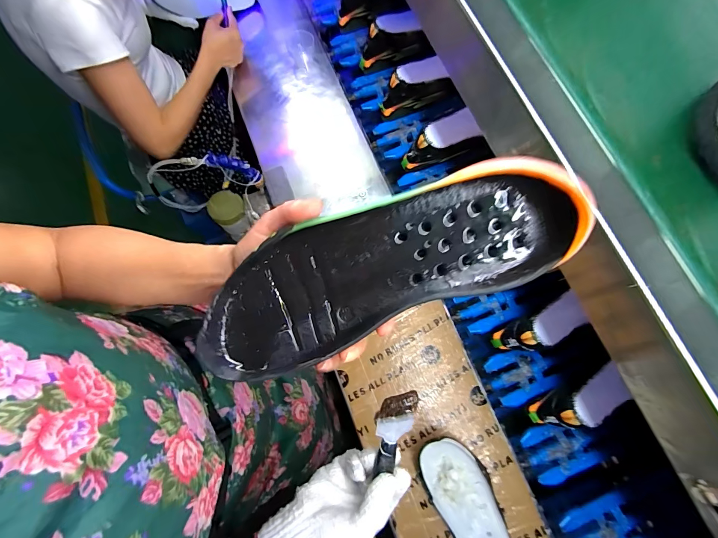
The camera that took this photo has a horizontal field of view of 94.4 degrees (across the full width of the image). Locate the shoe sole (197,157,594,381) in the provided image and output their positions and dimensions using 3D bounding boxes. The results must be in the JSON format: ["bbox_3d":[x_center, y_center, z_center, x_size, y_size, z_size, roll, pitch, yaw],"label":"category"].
[{"bbox_3d":[0.004,-0.002,0.221,0.252,0.046,0.089,-22,75,13],"label":"shoe sole"}]

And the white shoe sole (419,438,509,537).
[{"bbox_3d":[0.179,0.395,0.516,0.090,0.037,0.248,-24,75,-2],"label":"white shoe sole"}]

